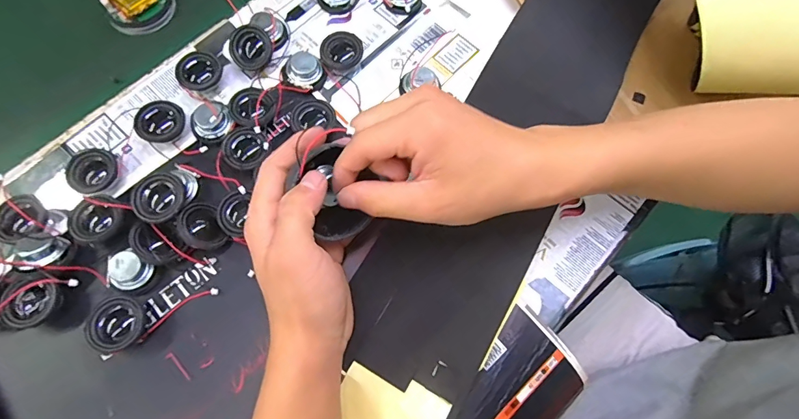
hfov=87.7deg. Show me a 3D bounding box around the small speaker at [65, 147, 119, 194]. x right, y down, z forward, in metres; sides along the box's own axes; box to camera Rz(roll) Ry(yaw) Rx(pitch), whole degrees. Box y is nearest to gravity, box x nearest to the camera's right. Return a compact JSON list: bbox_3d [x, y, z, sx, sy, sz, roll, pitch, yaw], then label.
[{"bbox_3d":[-0.232,-0.029,0.314,0.032,0.015,0.034,4,83,-23],"label":"small speaker"}]

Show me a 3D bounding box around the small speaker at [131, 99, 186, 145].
[{"bbox_3d":[-0.189,-0.068,0.329,0.034,0.018,0.035,20,74,-12],"label":"small speaker"}]

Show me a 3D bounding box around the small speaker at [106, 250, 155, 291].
[{"bbox_3d":[-0.191,0.045,0.295,0.024,0.022,0.026,1,71,-2],"label":"small speaker"}]

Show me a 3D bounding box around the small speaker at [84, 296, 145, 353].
[{"bbox_3d":[-0.192,0.078,0.283,0.032,0.020,0.034,-5,72,-4],"label":"small speaker"}]

